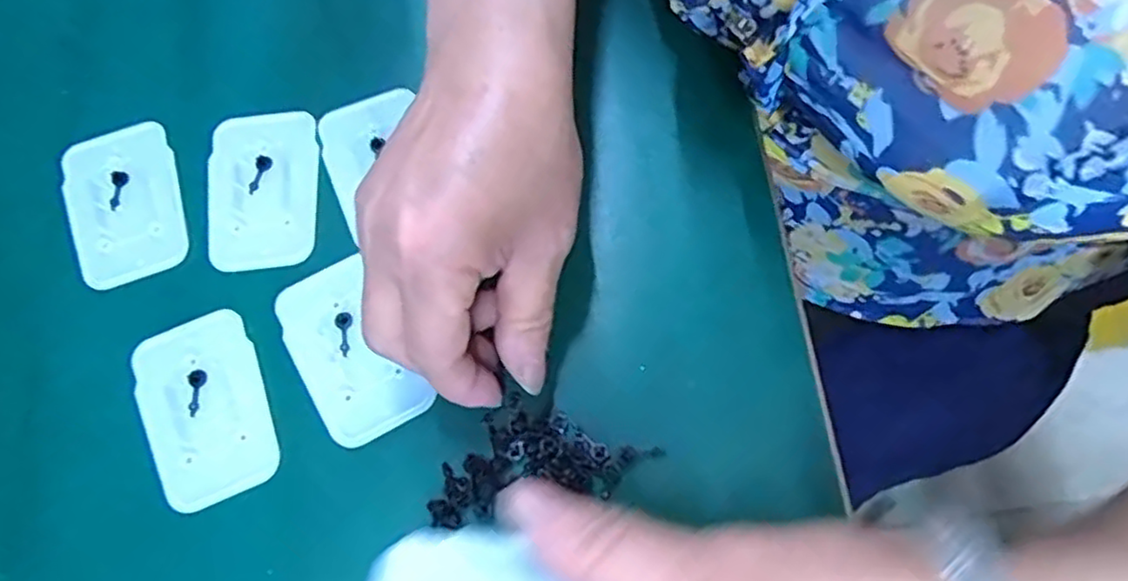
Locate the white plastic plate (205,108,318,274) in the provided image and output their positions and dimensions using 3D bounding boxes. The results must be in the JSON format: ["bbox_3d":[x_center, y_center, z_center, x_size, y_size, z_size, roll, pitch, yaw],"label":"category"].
[{"bbox_3d":[-0.126,-0.043,0.289,0.043,0.004,0.070,-3,71,1],"label":"white plastic plate"}]

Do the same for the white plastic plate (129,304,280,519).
[{"bbox_3d":[-0.136,0.044,0.263,0.046,0.004,0.069,-25,72,-6],"label":"white plastic plate"}]

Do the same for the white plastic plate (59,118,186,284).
[{"bbox_3d":[-0.183,-0.037,0.288,0.044,0.004,0.068,-21,72,-5],"label":"white plastic plate"}]

